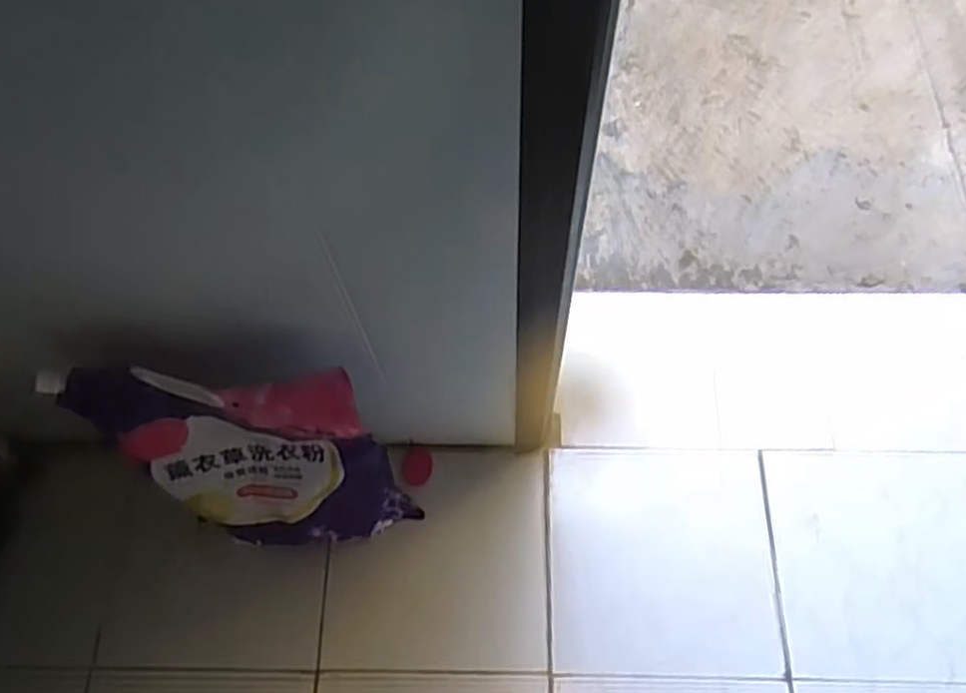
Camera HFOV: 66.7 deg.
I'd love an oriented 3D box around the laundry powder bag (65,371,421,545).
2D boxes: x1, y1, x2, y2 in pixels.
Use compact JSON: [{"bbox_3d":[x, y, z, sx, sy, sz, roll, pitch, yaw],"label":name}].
[{"bbox_3d":[-0.274,0.165,0.938,0.322,0.435,0.116,-1,67,2],"label":"laundry powder bag"}]

